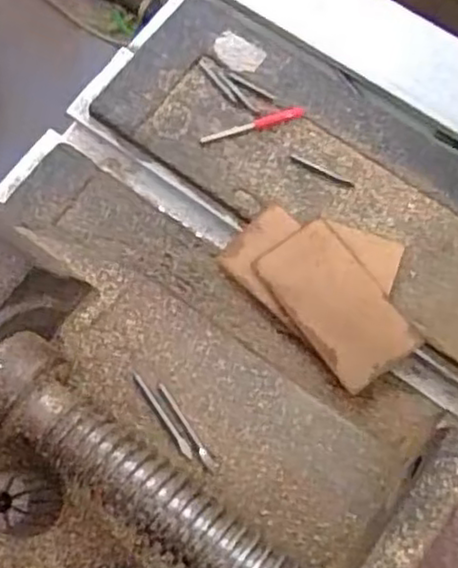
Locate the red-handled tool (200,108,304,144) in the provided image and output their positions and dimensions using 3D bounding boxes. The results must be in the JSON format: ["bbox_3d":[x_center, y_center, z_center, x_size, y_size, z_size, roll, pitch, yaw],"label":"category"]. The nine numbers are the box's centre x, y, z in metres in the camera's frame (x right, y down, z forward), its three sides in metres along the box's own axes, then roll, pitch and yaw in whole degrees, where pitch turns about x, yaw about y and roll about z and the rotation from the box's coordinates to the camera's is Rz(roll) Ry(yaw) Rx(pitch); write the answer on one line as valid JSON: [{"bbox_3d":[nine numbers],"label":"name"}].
[{"bbox_3d":[0.011,-0.073,0.318,0.049,0.004,0.007,-19,73,-4],"label":"red-handled tool"}]

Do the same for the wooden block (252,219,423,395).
[{"bbox_3d":[0.044,0.009,0.287,0.038,0.010,0.067,-34,74,-8],"label":"wooden block"}]

